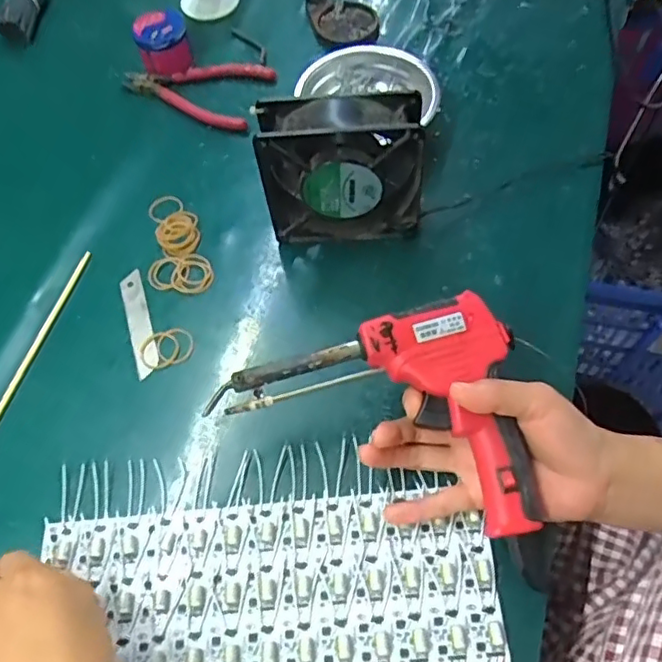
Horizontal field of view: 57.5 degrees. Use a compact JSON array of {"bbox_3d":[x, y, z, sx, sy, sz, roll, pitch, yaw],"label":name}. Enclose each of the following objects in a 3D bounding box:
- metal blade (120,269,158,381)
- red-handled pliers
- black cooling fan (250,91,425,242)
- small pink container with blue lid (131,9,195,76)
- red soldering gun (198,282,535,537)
[{"bbox_3d":[-0.155,-0.007,0.488,0.018,0.004,0.098,-20,62,-3],"label":"metal blade"},{"bbox_3d":[-0.138,-0.244,0.604,0.146,0.016,0.092,17,61,11],"label":"red-handled pliers"},{"bbox_3d":[0.009,-0.123,0.463,0.117,0.110,0.038,1,59,2],"label":"black cooling fan"},{"bbox_3d":[-0.170,-0.290,0.614,0.050,0.048,0.050,-16,60,-8],"label":"small pink container with blue lid"},{"bbox_3d":[0.044,0.031,0.383,0.201,0.044,0.122,20,61,15],"label":"red soldering gun"}]

